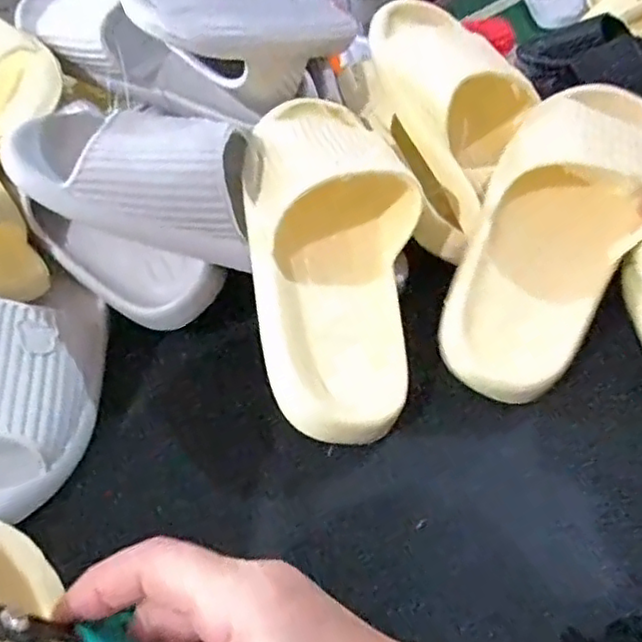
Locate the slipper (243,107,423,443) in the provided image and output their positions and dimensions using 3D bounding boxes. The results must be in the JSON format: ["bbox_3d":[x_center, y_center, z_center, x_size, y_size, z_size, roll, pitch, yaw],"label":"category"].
[{"bbox_3d":[0.008,-0.051,0.412,0.100,0.067,0.249,-4,67,3],"label":"slipper"}]

